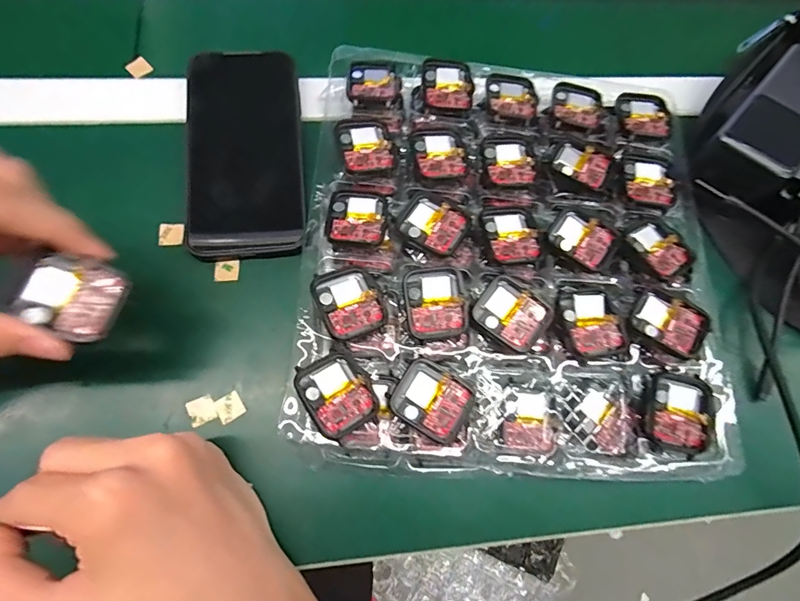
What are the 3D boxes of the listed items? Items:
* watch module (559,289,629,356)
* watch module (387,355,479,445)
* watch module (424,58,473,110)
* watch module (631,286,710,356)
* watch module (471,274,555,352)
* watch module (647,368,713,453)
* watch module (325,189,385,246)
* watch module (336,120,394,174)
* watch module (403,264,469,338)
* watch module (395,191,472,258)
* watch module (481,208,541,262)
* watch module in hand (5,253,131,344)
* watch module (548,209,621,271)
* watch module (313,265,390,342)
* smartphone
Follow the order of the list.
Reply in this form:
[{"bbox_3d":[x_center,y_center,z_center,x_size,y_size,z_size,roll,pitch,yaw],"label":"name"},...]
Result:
[{"bbox_3d":[0.118,0.013,0.253,0.036,0.005,0.042,-7,73,-7],"label":"watch module"},{"bbox_3d":[0.019,0.057,0.235,0.042,0.005,0.037,33,72,6],"label":"watch module"},{"bbox_3d":[0.035,-0.158,0.301,0.036,0.008,0.040,3,72,-4],"label":"watch module"},{"bbox_3d":[0.167,0.013,0.254,0.043,0.006,0.035,35,73,7],"label":"watch module"},{"bbox_3d":[0.069,0.008,0.253,0.042,0.007,0.034,36,73,7],"label":"watch module"},{"bbox_3d":[0.165,0.065,0.242,0.038,0.009,0.044,14,71,0],"label":"watch module"},{"bbox_3d":[-0.028,-0.053,0.263,0.036,0.008,0.039,7,72,-2],"label":"watch module"},{"bbox_3d":[-0.023,-0.103,0.279,0.033,0.015,0.038,-13,73,-8],"label":"watch module"},{"bbox_3d":[0.022,0.000,0.250,0.036,0.010,0.041,-5,72,-6],"label":"watch module"},{"bbox_3d":[0.022,-0.050,0.267,0.042,0.004,0.034,29,72,5],"label":"watch module"},{"bbox_3d":[0.073,-0.043,0.270,0.034,0.008,0.038,-8,73,-7],"label":"watch module"},{"bbox_3d":[-0.151,-0.002,0.191,0.039,0.010,0.035,18,75,6],"label":"watch module in hand"},{"bbox_3d":[0.121,-0.041,0.271,0.042,0.005,0.032,30,72,5],"label":"watch module"},{"bbox_3d":[-0.030,0.000,0.244,0.036,0.009,0.042,-27,76,-12],"label":"watch module"},{"bbox_3d":[-0.110,-0.106,0.286,0.076,0.017,0.153,-4,72,-6],"label":"smartphone"}]

